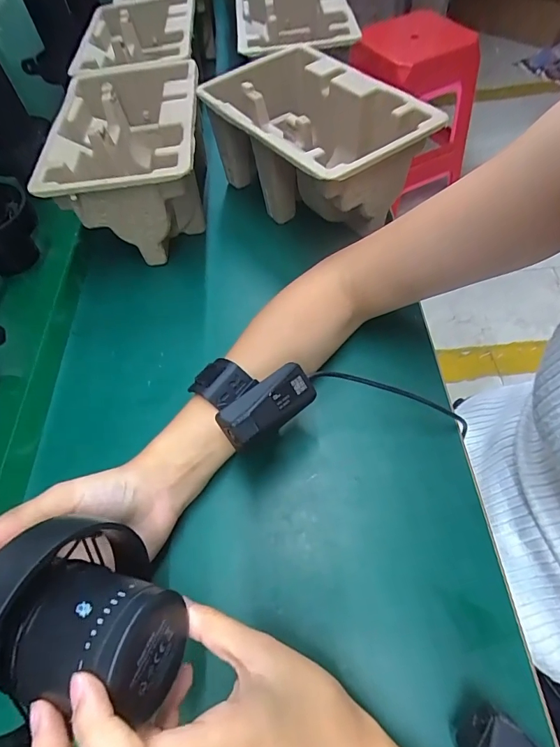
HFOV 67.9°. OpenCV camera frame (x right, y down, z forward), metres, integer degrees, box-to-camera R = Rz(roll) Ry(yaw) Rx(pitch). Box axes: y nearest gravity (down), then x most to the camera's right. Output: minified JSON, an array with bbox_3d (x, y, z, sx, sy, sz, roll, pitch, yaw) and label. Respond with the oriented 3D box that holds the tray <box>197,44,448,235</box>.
[{"bbox_3d":[0.032,-0.244,0.455,0.152,0.105,0.228,-32,60,-16],"label":"tray"}]

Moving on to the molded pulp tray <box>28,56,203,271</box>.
[{"bbox_3d":[-0.155,-0.238,0.465,0.141,0.106,0.230,-6,56,0],"label":"molded pulp tray"}]

